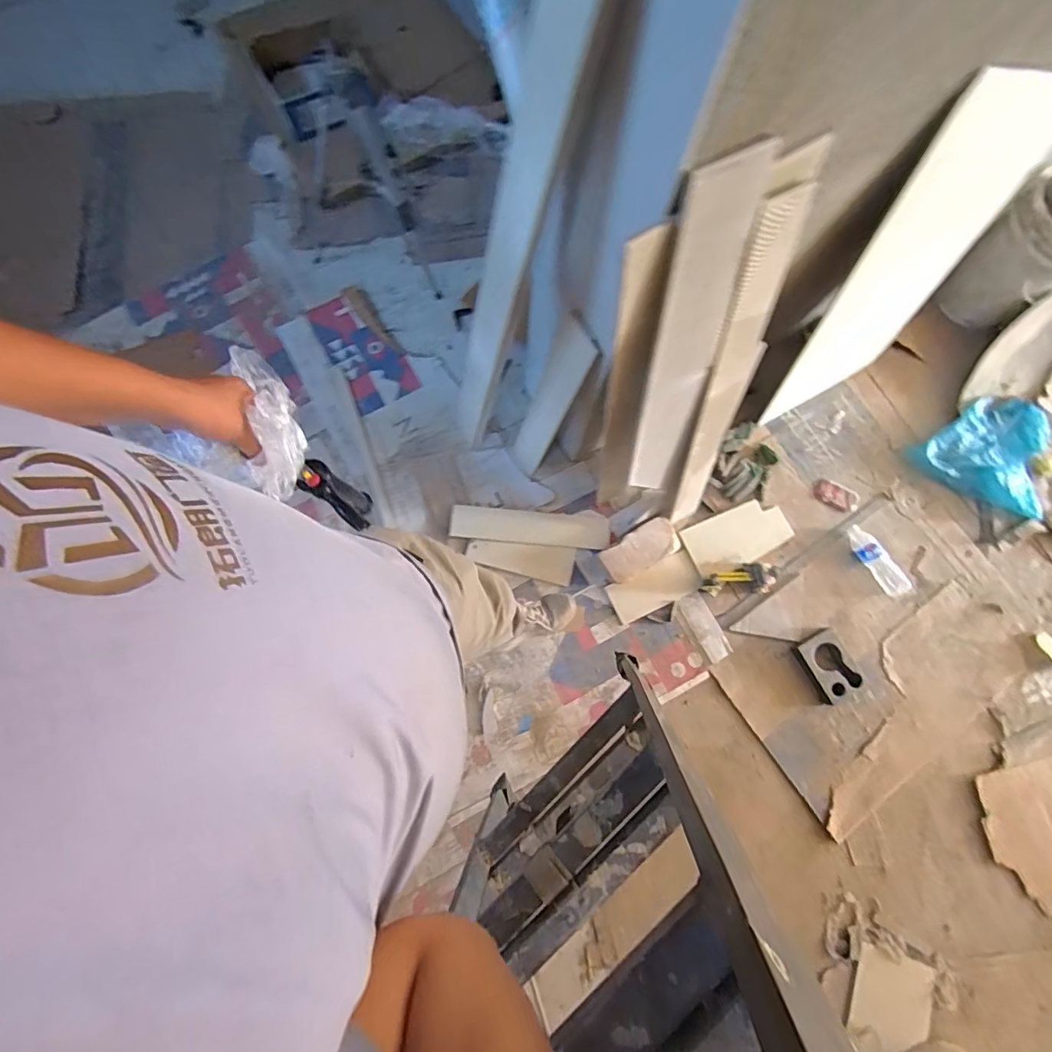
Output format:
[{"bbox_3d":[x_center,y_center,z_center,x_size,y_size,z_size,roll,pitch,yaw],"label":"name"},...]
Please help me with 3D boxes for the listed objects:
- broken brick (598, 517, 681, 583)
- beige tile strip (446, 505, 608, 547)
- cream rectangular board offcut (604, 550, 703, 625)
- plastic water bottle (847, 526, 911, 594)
[{"bbox_3d":[0.336,0.067,1.476,0.243,0.093,0.111,-29,78,-8],"label":"broken brick"},{"bbox_3d":[0.011,0.002,1.532,0.467,0.015,0.116,2,76,-1],"label":"beige tile strip"},{"bbox_3d":[0.379,0.182,1.501,0.267,0.020,0.122,-25,78,-7],"label":"cream rectangular board offcut"},{"bbox_3d":[1.042,0.100,1.507,0.074,0.054,0.233,-28,78,-8],"label":"plastic water bottle"}]

